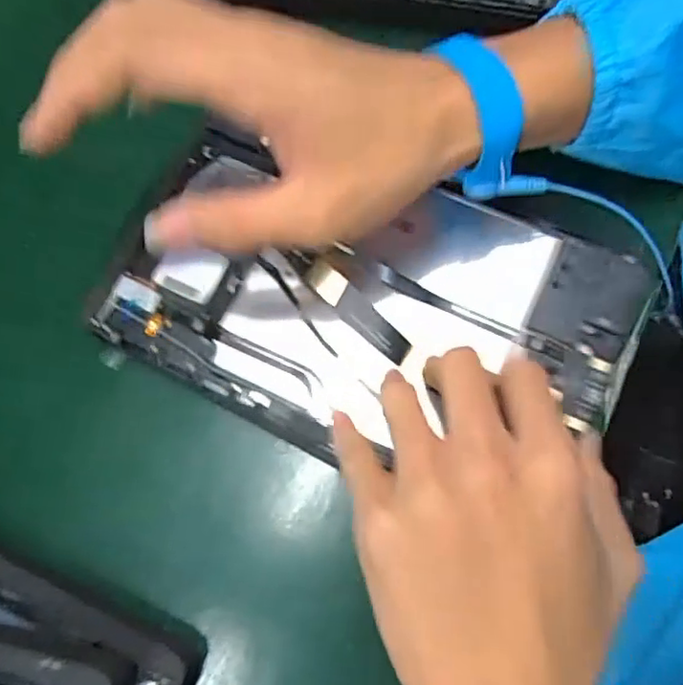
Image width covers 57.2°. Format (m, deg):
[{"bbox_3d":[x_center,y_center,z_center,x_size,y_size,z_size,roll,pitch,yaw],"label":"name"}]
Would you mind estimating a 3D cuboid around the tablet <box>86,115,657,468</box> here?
[{"bbox_3d":[0.011,-0.019,0.314,0.253,0.013,0.144,22,80,8],"label":"tablet"}]

